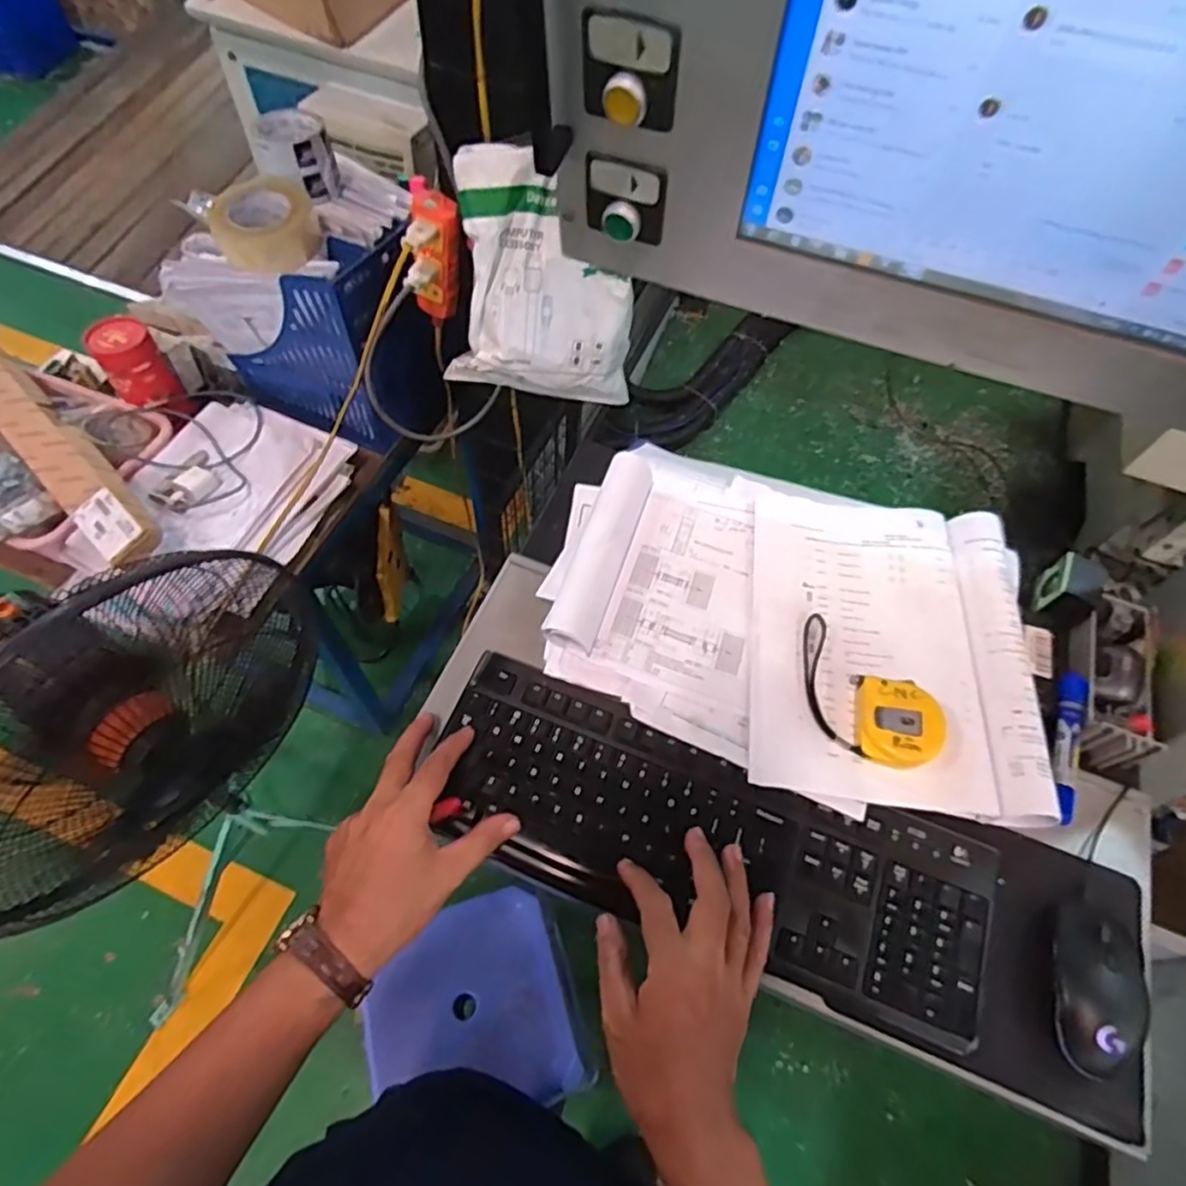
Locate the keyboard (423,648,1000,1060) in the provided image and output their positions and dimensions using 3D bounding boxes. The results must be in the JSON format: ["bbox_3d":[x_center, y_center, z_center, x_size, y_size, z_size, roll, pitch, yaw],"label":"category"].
[{"bbox_3d":[0.084,0.191,0.527,0.437,0.023,0.150,22,60,10],"label":"keyboard"}]

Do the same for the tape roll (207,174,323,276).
[{"bbox_3d":[-0.432,-0.488,0.878,0.127,0.063,0.131,2,59,-3],"label":"tape roll"}]

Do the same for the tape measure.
[{"bbox_3d":[0.224,0.085,0.559,0.079,0.034,0.140,-37,68,-22],"label":"tape measure"}]

